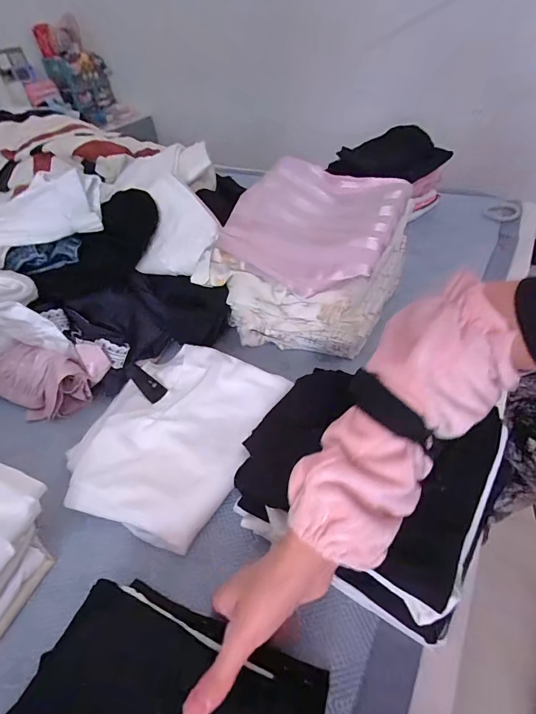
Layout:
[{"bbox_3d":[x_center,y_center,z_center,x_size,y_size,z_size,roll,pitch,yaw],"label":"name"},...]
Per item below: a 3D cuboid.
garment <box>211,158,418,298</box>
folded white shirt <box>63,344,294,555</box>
[{"bbox_3d":[0.069,-0.200,0.562,0.224,0.085,0.274,14,47,20],"label":"garment"},{"bbox_3d":[-0.125,0.094,0.502,0.218,0.040,0.258,16,48,22],"label":"folded white shirt"}]

